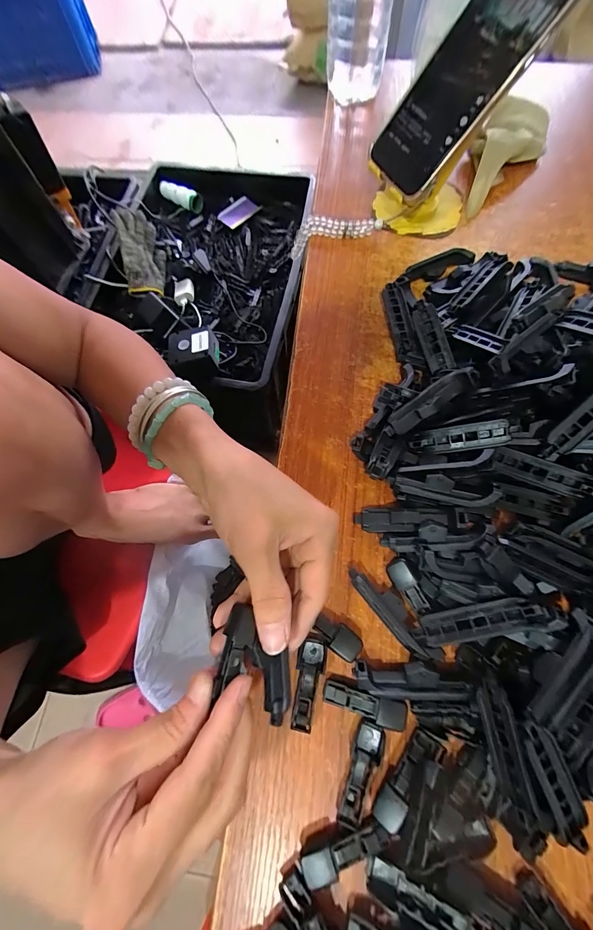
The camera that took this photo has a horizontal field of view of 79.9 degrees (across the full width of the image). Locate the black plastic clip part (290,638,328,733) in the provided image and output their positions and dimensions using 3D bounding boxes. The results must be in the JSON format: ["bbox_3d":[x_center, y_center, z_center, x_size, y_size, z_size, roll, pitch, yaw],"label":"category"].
[{"bbox_3d":[0.008,0.141,0.229,0.018,0.008,0.051,8,69,4],"label":"black plastic clip part"}]

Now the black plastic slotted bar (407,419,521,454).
[{"bbox_3d":[0.120,-0.019,0.258,0.070,0.011,0.016,-8,67,23],"label":"black plastic slotted bar"}]

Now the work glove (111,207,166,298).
[{"bbox_3d":[-0.342,-0.478,0.775,0.083,0.077,0.233,-16,70,-3],"label":"work glove"}]

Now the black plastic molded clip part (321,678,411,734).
[{"bbox_3d":[0.042,0.150,0.222,0.050,0.011,0.015,15,70,7],"label":"black plastic molded clip part"}]

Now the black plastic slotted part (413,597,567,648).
[{"bbox_3d":[0.117,0.095,0.217,0.082,0.016,0.020,-14,69,12],"label":"black plastic slotted part"}]

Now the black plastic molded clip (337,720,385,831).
[{"bbox_3d":[0.038,0.184,0.211,0.016,0.008,0.053,18,71,8],"label":"black plastic molded clip"}]

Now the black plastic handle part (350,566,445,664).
[{"bbox_3d":[0.064,0.099,0.238,0.017,0.018,0.074,-38,73,-12],"label":"black plastic handle part"}]

